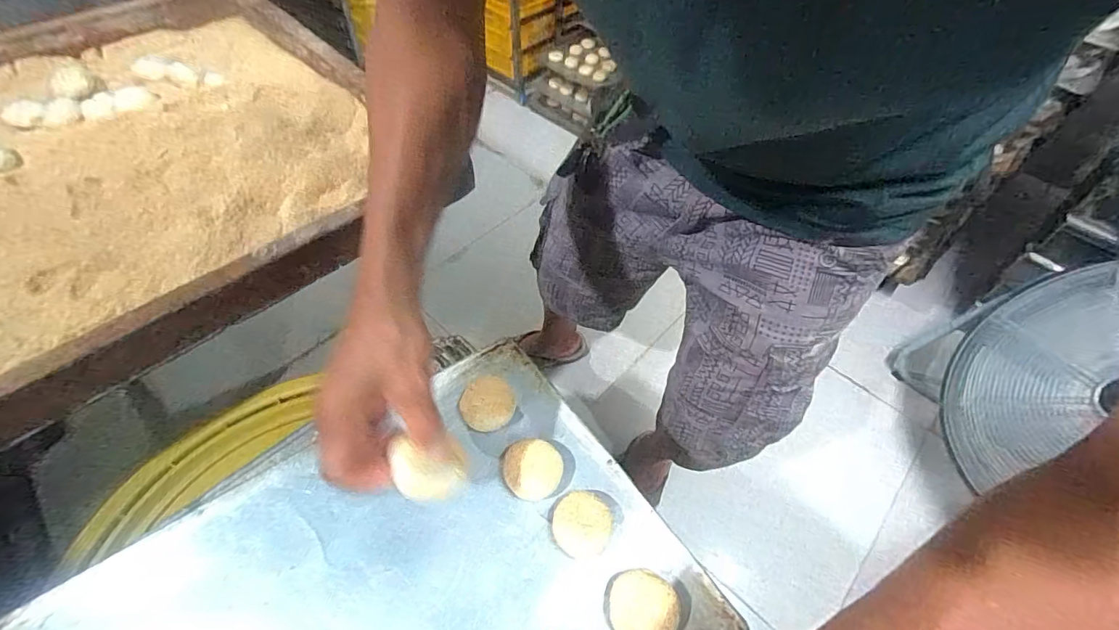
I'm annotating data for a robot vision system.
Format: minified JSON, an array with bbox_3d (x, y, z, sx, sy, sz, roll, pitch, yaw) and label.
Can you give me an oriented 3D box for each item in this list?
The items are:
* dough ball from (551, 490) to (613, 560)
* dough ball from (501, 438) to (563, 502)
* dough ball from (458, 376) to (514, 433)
[{"bbox_3d":[0.018,0.170,0.381,0.045,0.029,0.049,1,53,-1],"label":"dough ball"},{"bbox_3d":[-0.024,0.133,0.409,0.047,0.027,0.051,1,53,-1],"label":"dough ball"},{"bbox_3d":[-0.067,0.085,0.444,0.049,0.024,0.048,1,53,-1],"label":"dough ball"}]

